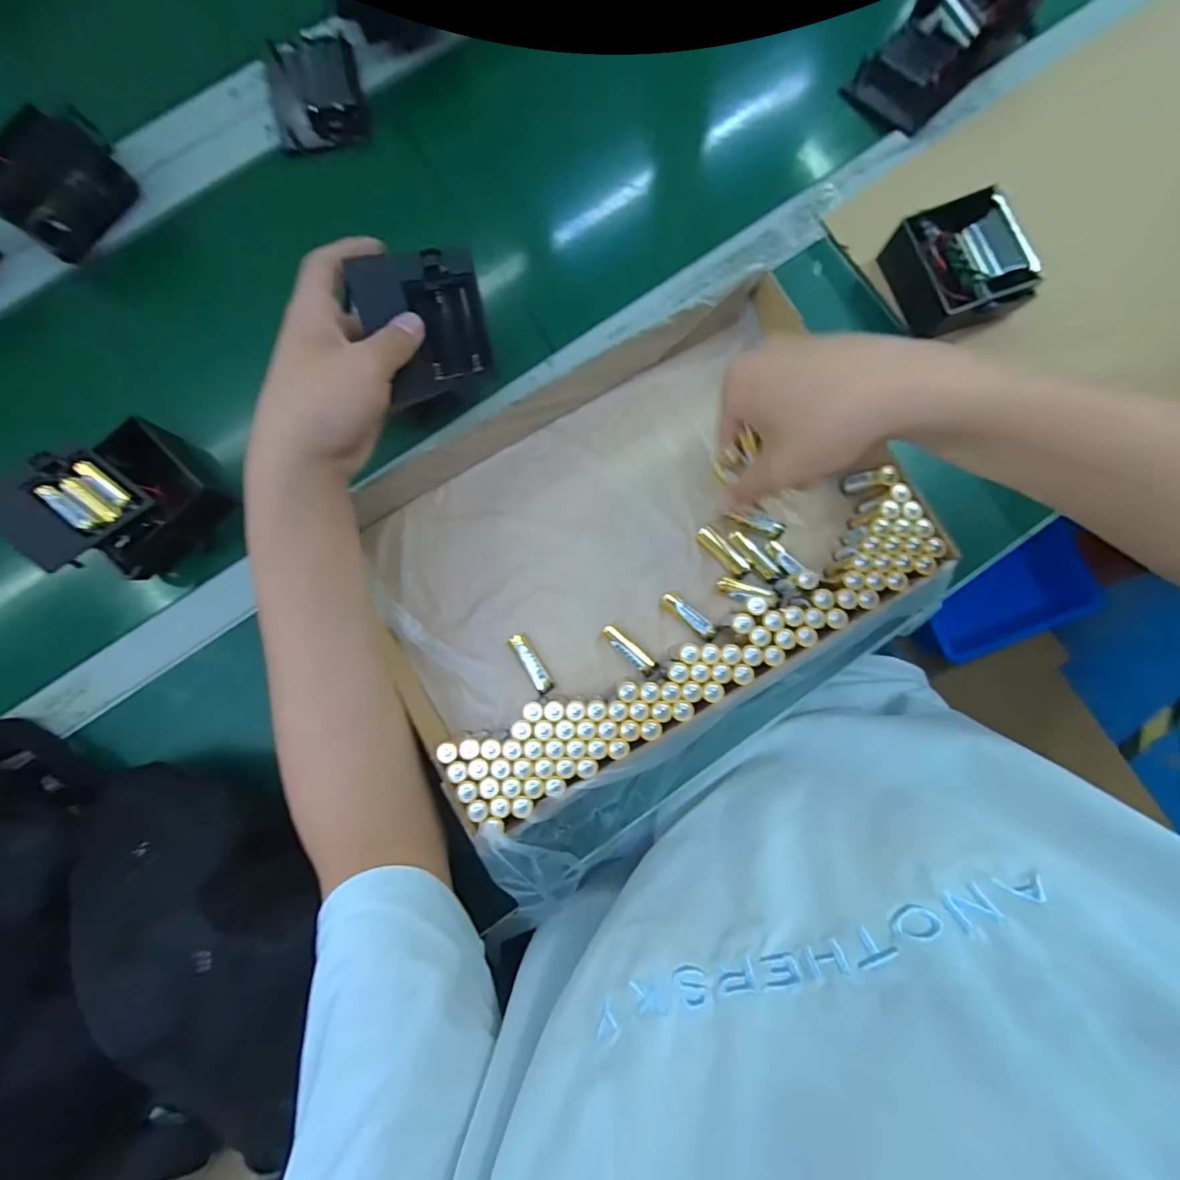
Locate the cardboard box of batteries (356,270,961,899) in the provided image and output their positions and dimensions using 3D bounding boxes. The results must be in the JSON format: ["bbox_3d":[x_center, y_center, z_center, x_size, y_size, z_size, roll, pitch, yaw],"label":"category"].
[{"bbox_3d":[0.038,-0.021,0.376,0.384,0.060,0.316,-32,84,-3],"label":"cardboard box of batteries"}]

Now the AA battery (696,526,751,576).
[{"bbox_3d":[0.100,-0.029,0.388,0.013,0.015,0.048,-40,84,-4],"label":"AA battery"}]

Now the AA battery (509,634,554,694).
[{"bbox_3d":[-0.044,0.054,0.385,0.013,0.013,0.049,-32,84,-4],"label":"AA battery"}]

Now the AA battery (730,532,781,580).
[{"bbox_3d":[0.123,-0.025,0.386,0.014,0.014,0.050,-41,85,-5],"label":"AA battery"}]

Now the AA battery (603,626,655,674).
[{"bbox_3d":[0.028,0.044,0.380,0.047,0.011,0.011,44,86,-8],"label":"AA battery"}]

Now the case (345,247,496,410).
[{"bbox_3d":[-0.107,-0.174,0.345,0.079,0.090,0.022,-25,47,-15],"label":"case"}]

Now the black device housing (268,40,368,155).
[{"bbox_3d":[-0.243,-0.440,0.453,0.079,0.029,0.075,-10,83,-2],"label":"black device housing"}]

